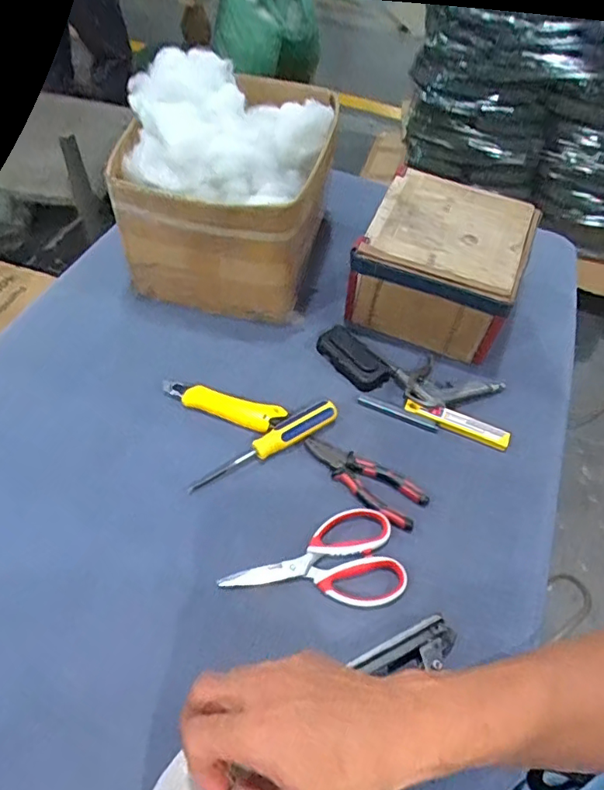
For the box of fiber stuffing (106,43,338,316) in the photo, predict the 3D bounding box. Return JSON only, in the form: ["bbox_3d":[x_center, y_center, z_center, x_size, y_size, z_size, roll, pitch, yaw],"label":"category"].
[{"bbox_3d":[-0.100,-0.290,0.770,0.262,0.253,0.268,13,53,7],"label":"box of fiber stuffing"}]

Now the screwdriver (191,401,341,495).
[{"bbox_3d":[-0.042,0.060,0.652,0.191,0.027,0.038,-31,60,-23],"label":"screwdriver"}]

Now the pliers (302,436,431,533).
[{"bbox_3d":[0.070,0.093,0.637,0.152,0.012,0.055,31,58,19],"label":"pliers"}]

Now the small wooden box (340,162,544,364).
[{"bbox_3d":[0.196,-0.182,0.779,0.208,0.140,0.208,21,55,13],"label":"small wooden box"}]

